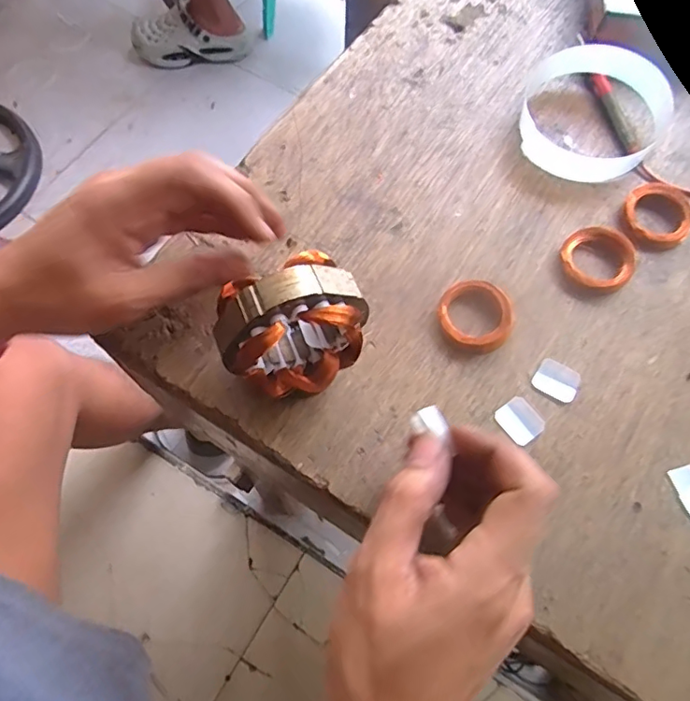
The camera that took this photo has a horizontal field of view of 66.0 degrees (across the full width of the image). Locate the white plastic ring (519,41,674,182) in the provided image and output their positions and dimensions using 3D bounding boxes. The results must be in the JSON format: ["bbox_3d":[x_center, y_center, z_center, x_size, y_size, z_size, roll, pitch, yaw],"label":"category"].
[{"bbox_3d":[0.174,-0.171,0.373,0.089,0.033,0.109,14,68,5],"label":"white plastic ring"}]

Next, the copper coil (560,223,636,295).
[{"bbox_3d":[0.161,-0.059,0.337,0.044,0.016,0.039,39,72,14],"label":"copper coil"}]

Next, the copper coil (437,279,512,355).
[{"bbox_3d":[0.080,-0.021,0.321,0.045,0.014,0.041,0,67,-1],"label":"copper coil"}]

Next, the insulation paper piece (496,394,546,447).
[{"bbox_3d":[0.100,0.039,0.301,0.023,0.004,0.024,-36,73,-15],"label":"insulation paper piece"}]

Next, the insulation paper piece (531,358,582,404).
[{"bbox_3d":[0.125,0.017,0.310,0.025,0.004,0.022,31,70,11],"label":"insulation paper piece"}]

